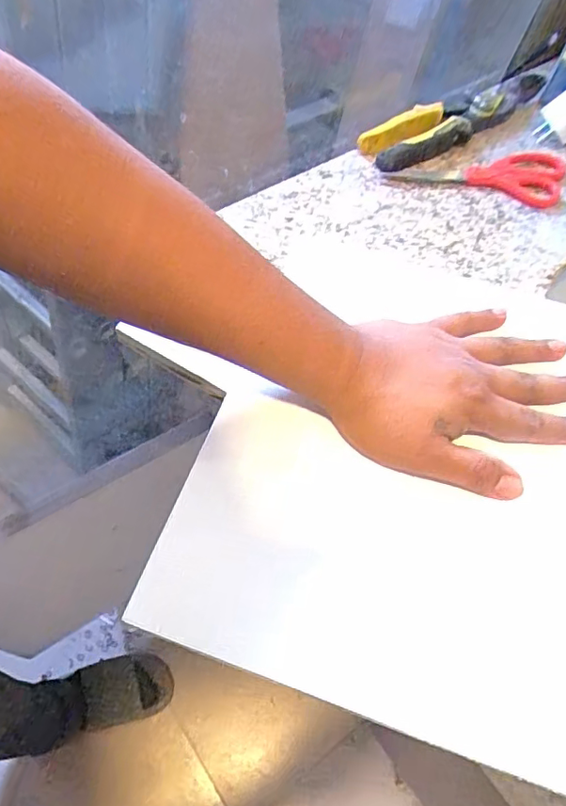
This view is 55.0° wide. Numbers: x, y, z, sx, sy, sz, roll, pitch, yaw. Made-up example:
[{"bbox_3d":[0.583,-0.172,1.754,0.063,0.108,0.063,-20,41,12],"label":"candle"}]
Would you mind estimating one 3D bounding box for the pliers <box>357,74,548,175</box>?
[{"bbox_3d":[0.186,-0.297,0.567,0.239,0.022,0.058,-30,65,-18],"label":"pliers"}]

